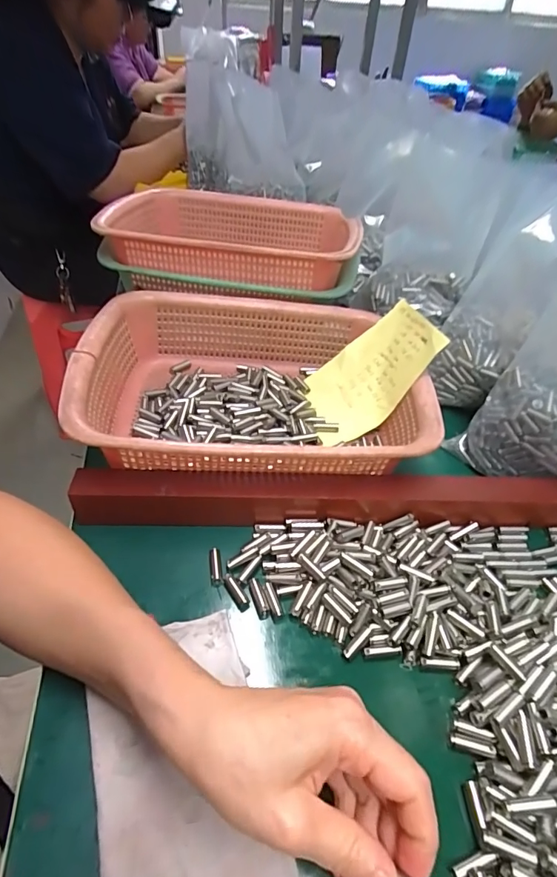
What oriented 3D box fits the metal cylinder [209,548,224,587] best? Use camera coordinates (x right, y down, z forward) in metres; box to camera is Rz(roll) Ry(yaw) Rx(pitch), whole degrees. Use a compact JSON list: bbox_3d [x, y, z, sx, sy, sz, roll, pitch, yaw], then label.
[{"bbox_3d":[-0.046,0.094,0.319,0.008,0.007,0.028,-6,45,-10],"label":"metal cylinder"}]

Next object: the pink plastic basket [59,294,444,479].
[{"bbox_3d":[-0.022,-0.054,0.401,0.282,0.075,0.221,-2,45,-7],"label":"pink plastic basket"}]

